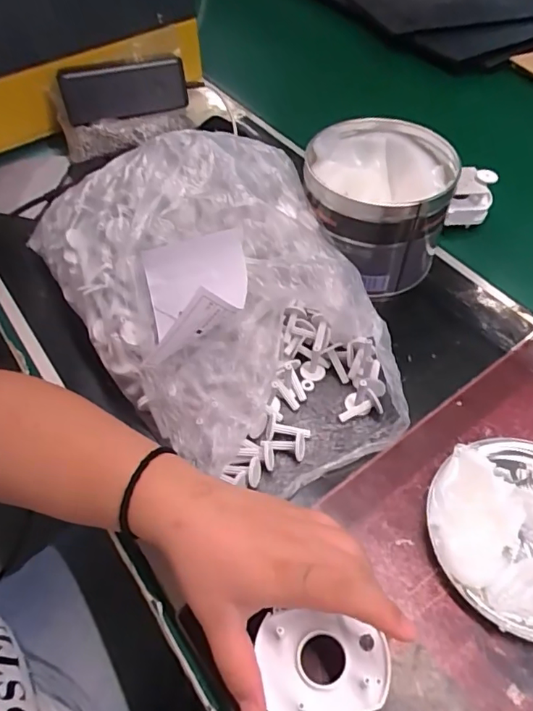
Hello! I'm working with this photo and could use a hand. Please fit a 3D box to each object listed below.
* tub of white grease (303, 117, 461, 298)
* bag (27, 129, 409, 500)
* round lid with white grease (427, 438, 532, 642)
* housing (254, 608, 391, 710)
[{"bbox_3d":[0.097,-0.135,0.467,0.121,0.099,0.128,0,53,-1],"label":"tub of white grease"},{"bbox_3d":[-0.034,-0.055,0.395,0.202,0.114,0.316,-29,58,-21],"label":"bag"},{"bbox_3d":[0.173,0.110,0.328,0.126,0.027,0.127,0,53,-1],"label":"round lid with white grease"},{"bbox_3d":[0.029,0.167,0.266,0.068,0.009,0.055,5,53,3],"label":"housing"}]

